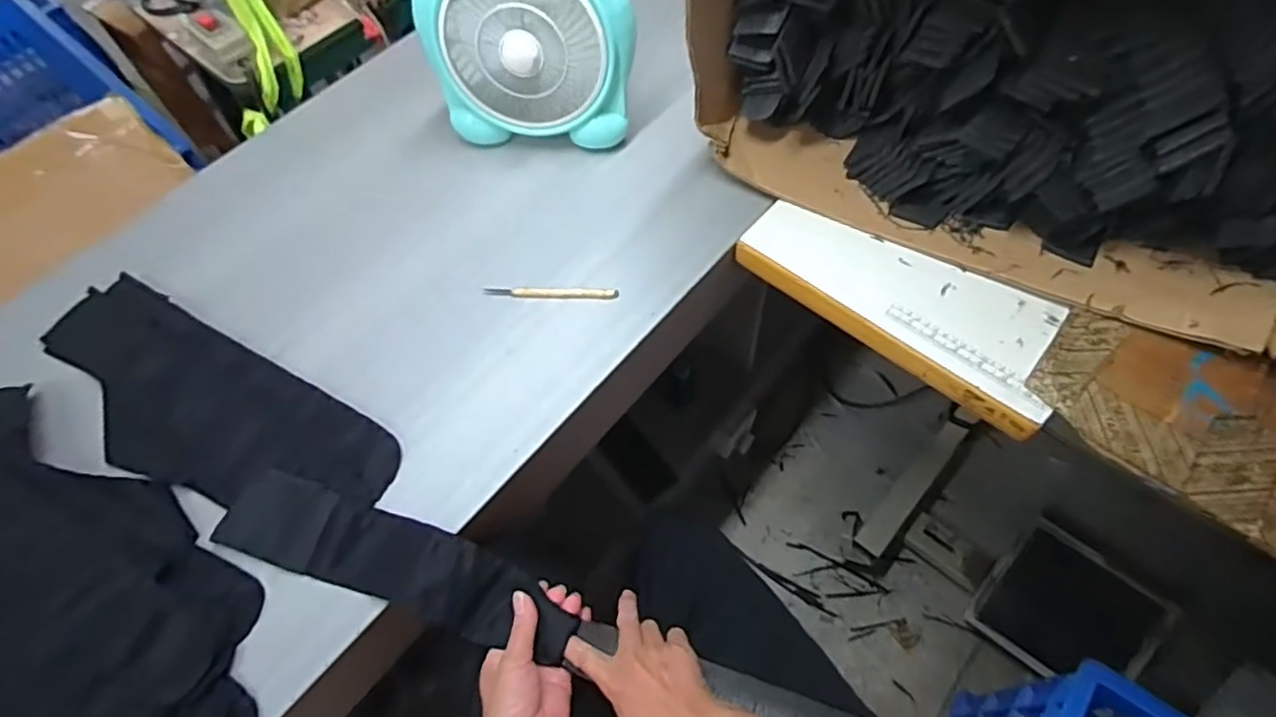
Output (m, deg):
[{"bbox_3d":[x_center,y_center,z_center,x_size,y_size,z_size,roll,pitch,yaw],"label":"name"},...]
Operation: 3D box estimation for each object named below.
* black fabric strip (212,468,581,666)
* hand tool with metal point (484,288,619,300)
[{"bbox_3d":[-0.207,0.181,0.578,0.317,0.019,0.071,18,63,7],"label":"black fabric strip"},{"bbox_3d":[-0.096,-0.073,0.725,0.148,0.010,0.012,3,60,4],"label":"hand tool with metal point"}]

